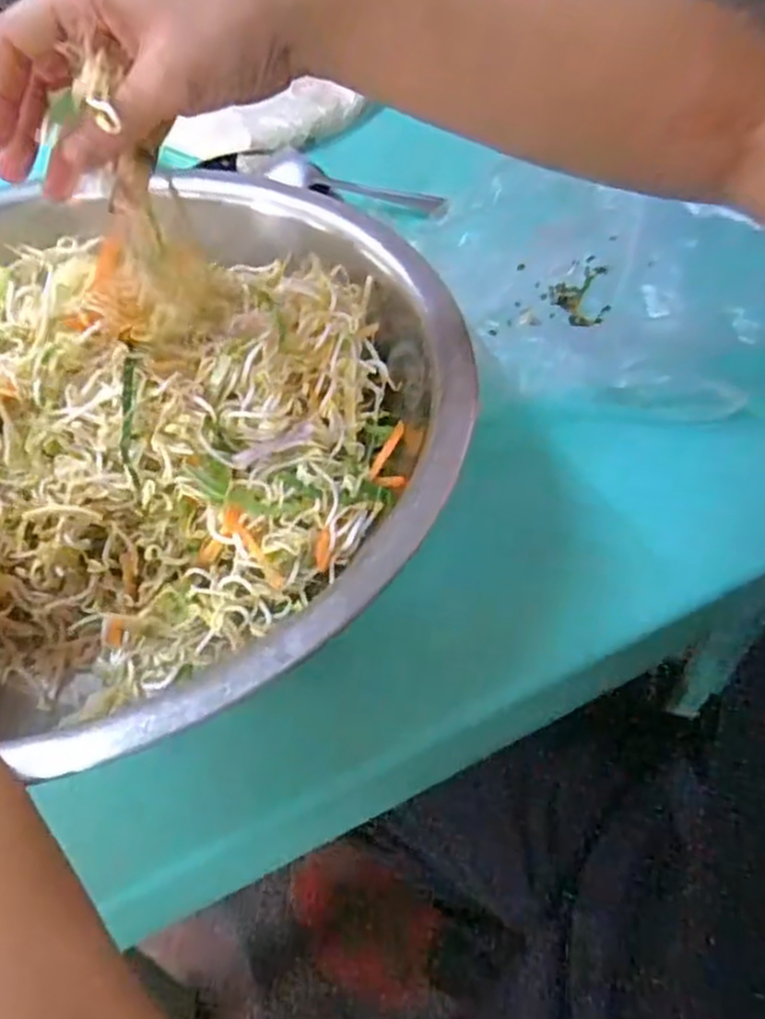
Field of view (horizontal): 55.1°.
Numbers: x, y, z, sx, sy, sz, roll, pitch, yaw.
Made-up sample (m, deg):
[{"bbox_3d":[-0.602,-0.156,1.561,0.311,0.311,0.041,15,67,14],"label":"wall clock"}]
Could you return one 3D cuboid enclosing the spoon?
[{"bbox_3d":[-0.025,-0.286,0.644,0.165,0.026,0.033,13,53,11],"label":"spoon"}]

